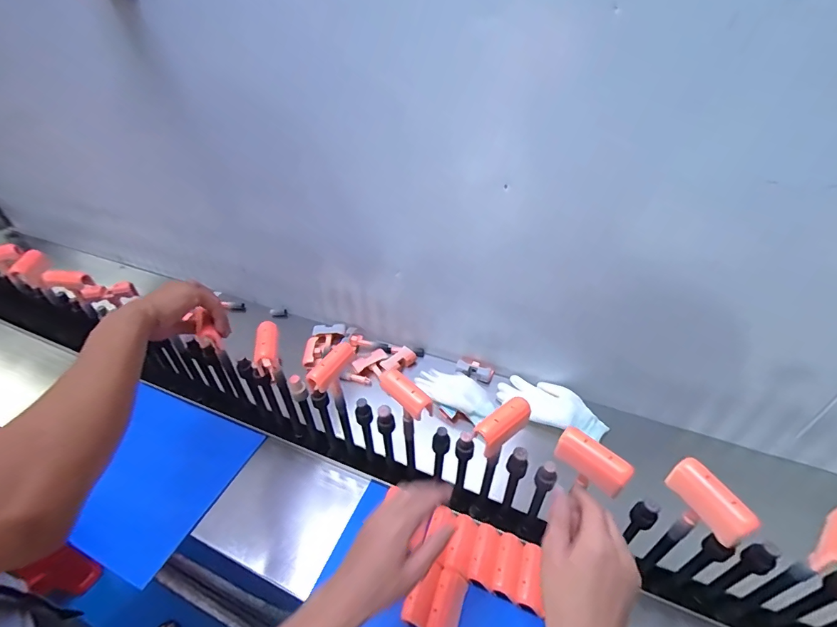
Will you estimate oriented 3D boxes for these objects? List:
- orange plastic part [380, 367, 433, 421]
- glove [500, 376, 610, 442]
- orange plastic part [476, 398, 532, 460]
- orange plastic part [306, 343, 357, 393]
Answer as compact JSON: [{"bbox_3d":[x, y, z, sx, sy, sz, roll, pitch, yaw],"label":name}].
[{"bbox_3d":[-0.016,0.103,0.516,0.083,0.028,0.028,31,50,34],"label":"orange plastic part"},{"bbox_3d":[0.253,0.175,0.776,0.209,0.035,0.105,25,47,29],"label":"glove"},{"bbox_3d":[0.103,0.134,0.484,0.080,0.032,0.030,-27,46,-27],"label":"orange plastic part"},{"bbox_3d":[-0.118,0.073,0.555,0.025,0.027,0.077,20,45,25],"label":"orange plastic part"}]

